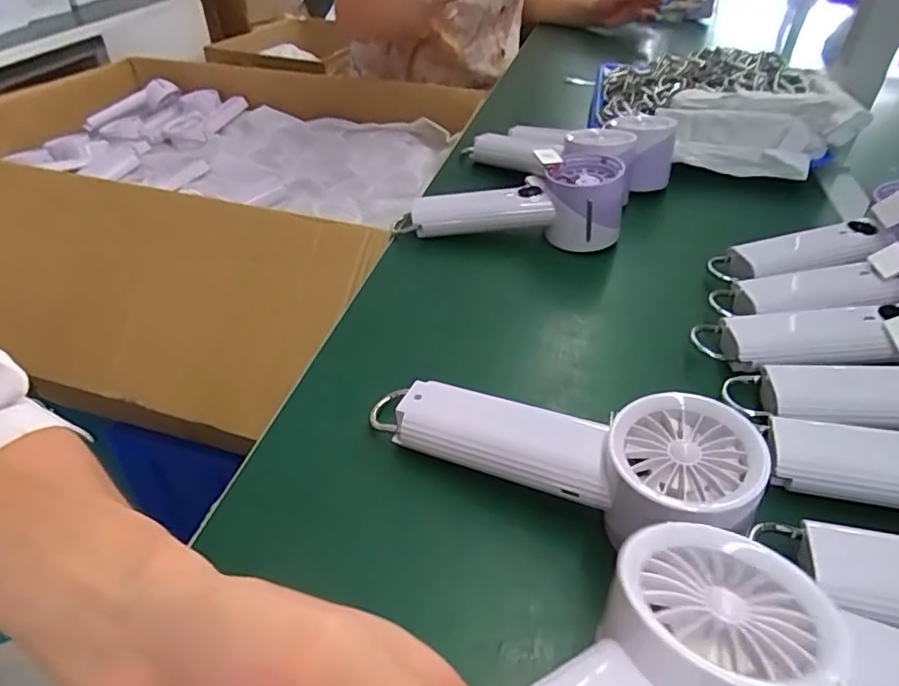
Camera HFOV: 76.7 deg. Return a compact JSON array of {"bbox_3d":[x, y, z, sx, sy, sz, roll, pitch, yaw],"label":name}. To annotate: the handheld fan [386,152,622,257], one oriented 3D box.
[{"bbox_3d":[0.052,-0.117,0.490,0.189,0.073,0.073,-1,38,17],"label":"handheld fan"}]

